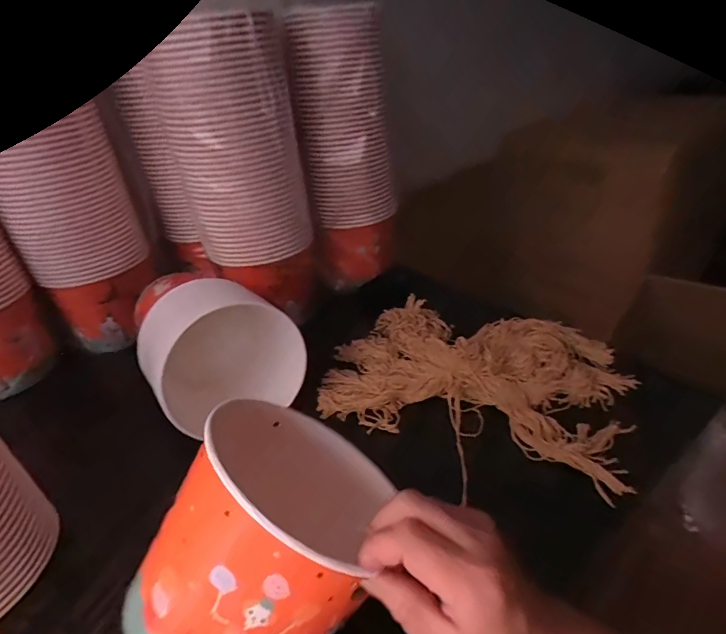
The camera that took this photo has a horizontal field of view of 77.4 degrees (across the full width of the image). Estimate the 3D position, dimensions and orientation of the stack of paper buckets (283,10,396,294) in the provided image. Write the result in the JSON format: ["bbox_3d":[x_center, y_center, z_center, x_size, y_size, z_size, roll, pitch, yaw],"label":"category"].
[{"bbox_3d":[-0.020,-0.263,0.727,0.139,0.384,0.132,-8,32,-1],"label":"stack of paper buckets"}]

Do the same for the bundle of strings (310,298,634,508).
[{"bbox_3d":[0.135,0.068,0.568,0.355,0.045,0.243,11,36,27],"label":"bundle of strings"}]

